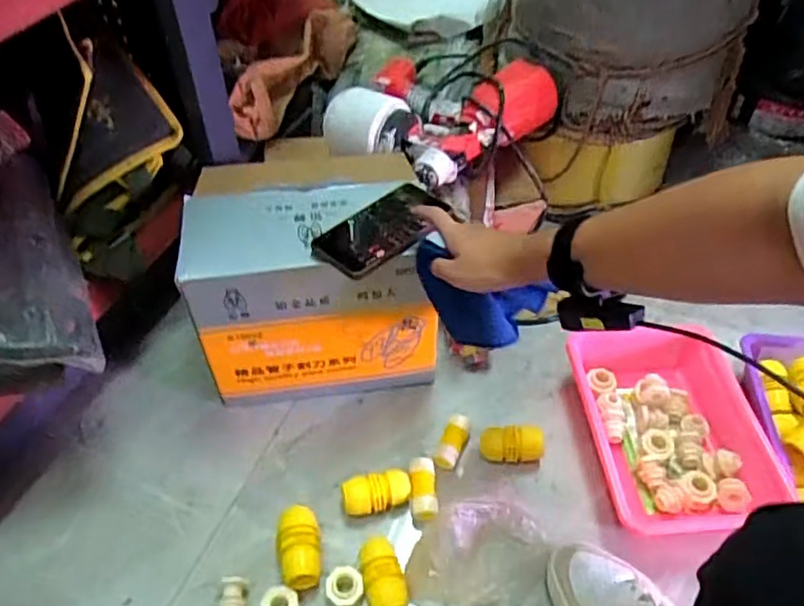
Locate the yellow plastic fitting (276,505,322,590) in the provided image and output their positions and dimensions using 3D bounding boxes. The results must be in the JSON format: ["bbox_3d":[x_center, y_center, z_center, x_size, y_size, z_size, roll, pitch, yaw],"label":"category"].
[{"bbox_3d":[-0.114,0.276,0.698,0.051,0.043,0.089,-8,48,-7],"label":"yellow plastic fitting"}]

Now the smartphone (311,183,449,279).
[{"bbox_3d":[-0.020,-0.087,0.701,0.163,0.016,0.080,-33,61,-27],"label":"smartphone"}]

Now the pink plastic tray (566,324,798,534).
[{"bbox_3d":[0.351,0.164,0.800,0.218,0.069,0.281,-2,48,-2],"label":"pink plastic tray"}]

